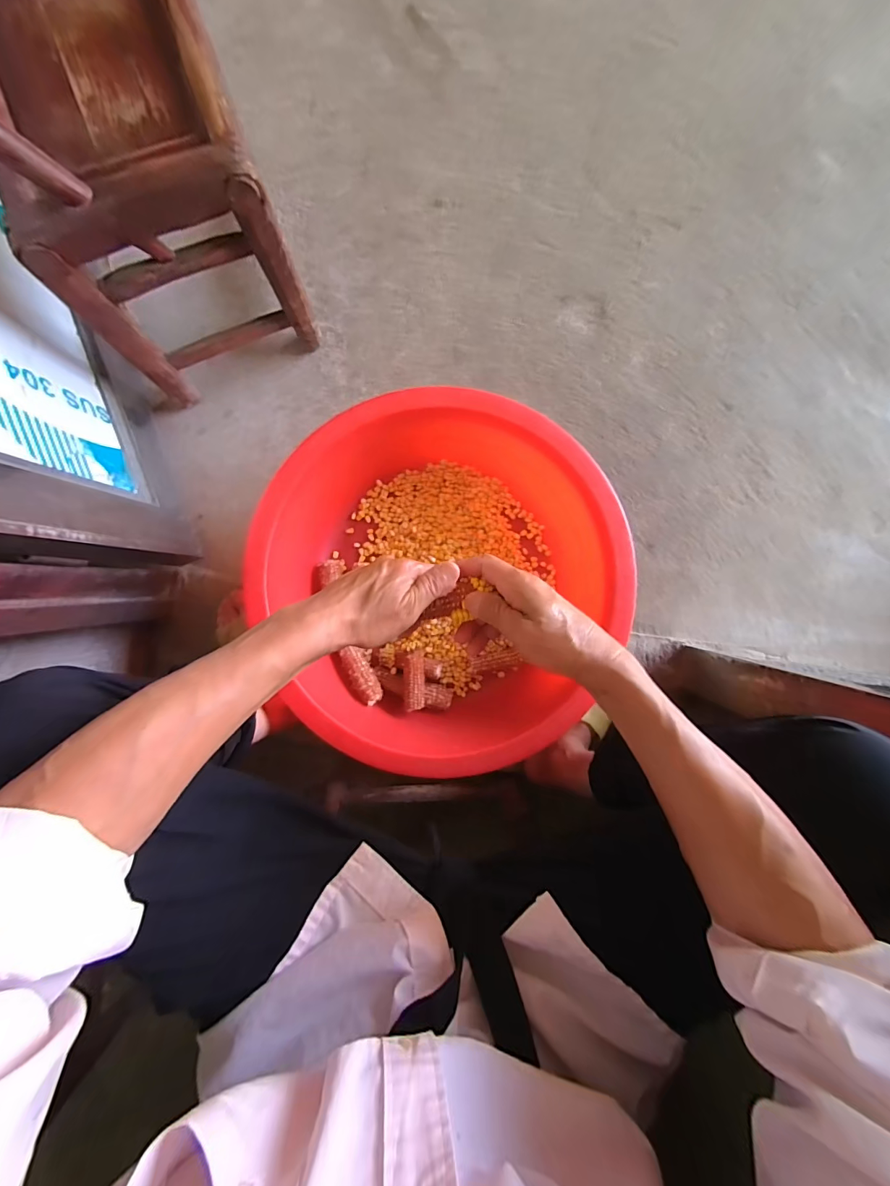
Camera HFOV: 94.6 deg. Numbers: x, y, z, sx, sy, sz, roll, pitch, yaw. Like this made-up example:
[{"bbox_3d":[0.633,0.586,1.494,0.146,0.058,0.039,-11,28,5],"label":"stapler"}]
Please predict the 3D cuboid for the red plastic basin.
[{"bbox_3d":[0.001,-0.017,0.614,0.490,0.180,0.488,0,92,1],"label":"red plastic basin"}]

